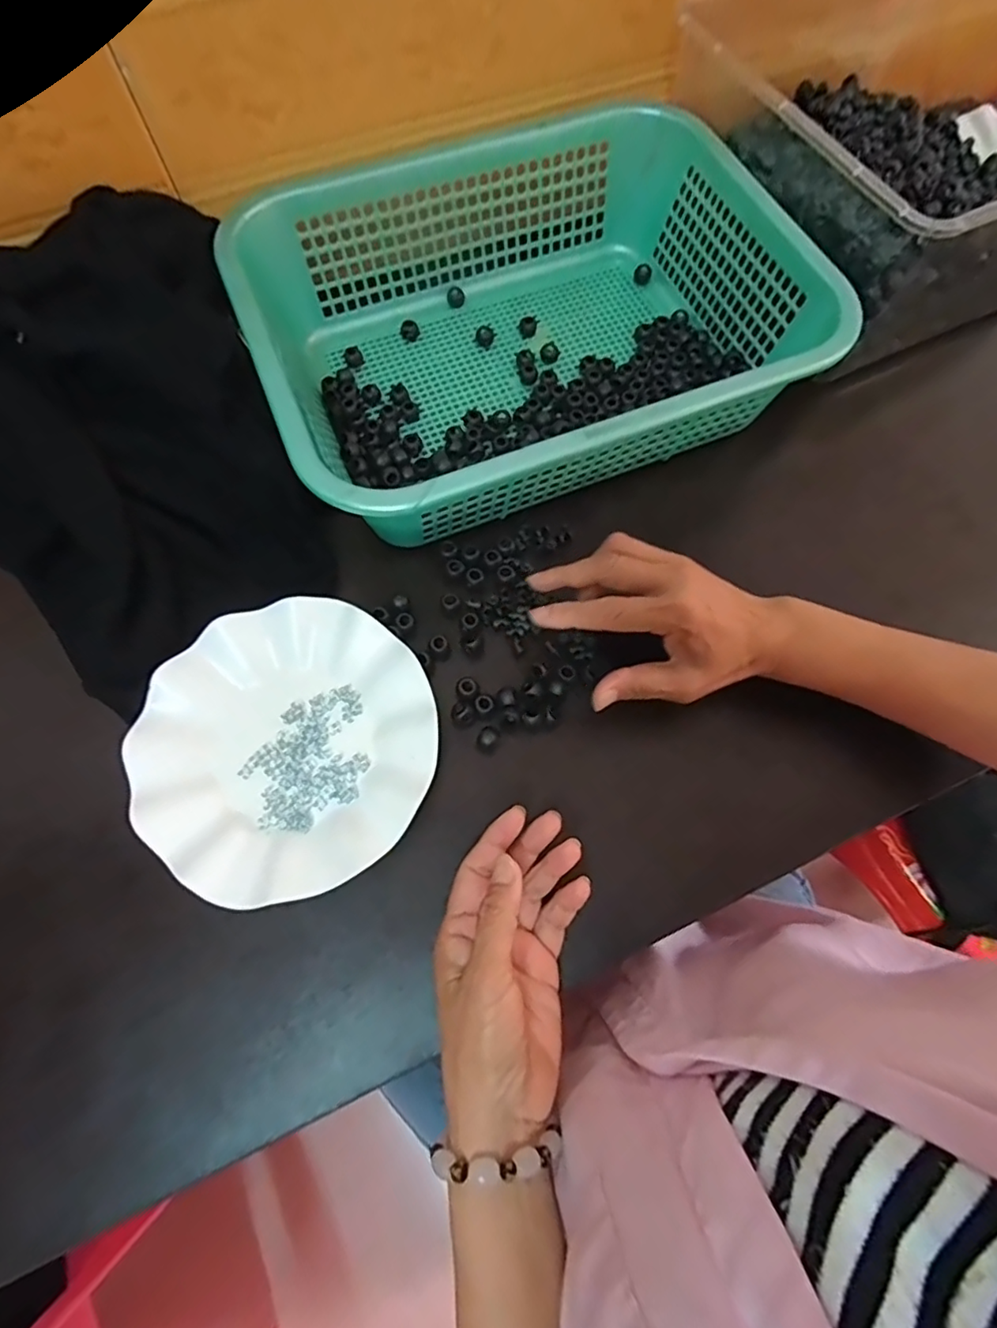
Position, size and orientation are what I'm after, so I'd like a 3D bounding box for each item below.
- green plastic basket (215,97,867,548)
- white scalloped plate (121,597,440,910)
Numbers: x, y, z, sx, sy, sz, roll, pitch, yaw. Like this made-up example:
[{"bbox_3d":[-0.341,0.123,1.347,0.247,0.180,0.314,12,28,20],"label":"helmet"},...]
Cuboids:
[{"bbox_3d":[0.018,-0.252,0.435,0.377,0.101,0.285,-22,72,-9],"label":"green plastic basket"},{"bbox_3d":[-0.133,0.050,0.366,0.179,0.023,0.180,0,70,-1],"label":"white scalloped plate"}]

